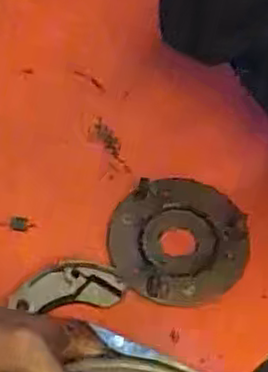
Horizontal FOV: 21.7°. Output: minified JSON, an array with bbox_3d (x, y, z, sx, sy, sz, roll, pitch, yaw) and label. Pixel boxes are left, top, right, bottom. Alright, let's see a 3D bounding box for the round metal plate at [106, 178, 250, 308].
[{"bbox_3d":[0.034,0.044,0.548,0.106,0.017,0.102,1,59,-1],"label":"round metal plate"}]

